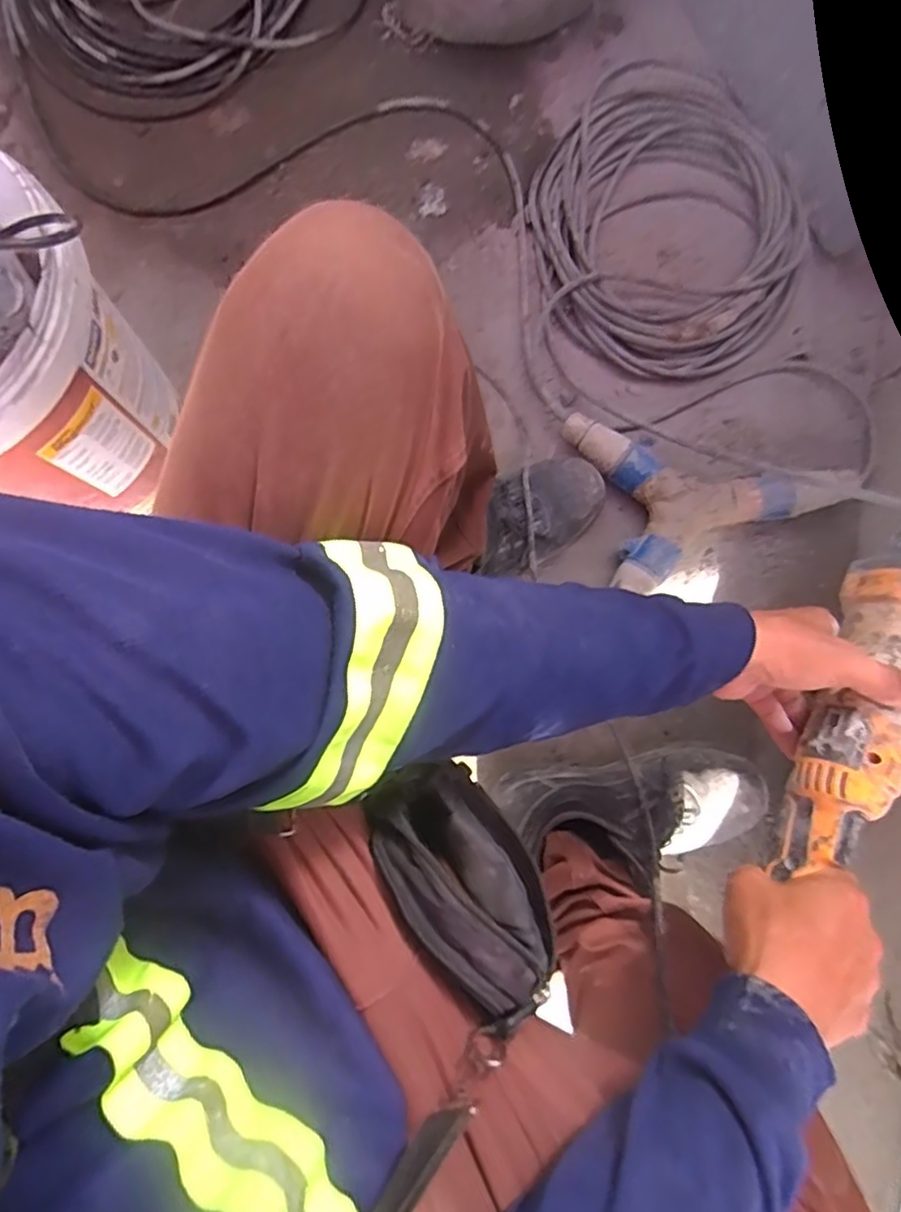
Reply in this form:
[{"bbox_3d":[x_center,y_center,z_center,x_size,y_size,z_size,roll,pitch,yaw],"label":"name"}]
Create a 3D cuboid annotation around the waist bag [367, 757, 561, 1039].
[{"bbox_3d":[0.012,0.161,0.376,0.039,0.092,0.156,-32,85,36],"label":"waist bag"}]

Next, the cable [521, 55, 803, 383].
[{"bbox_3d":[0.268,-0.509,0.830,0.324,0.045,0.437,-10,79,-2],"label":"cable"}]

